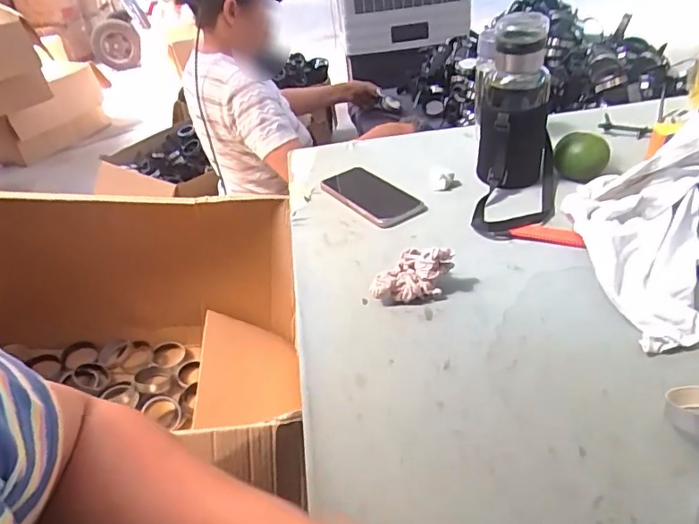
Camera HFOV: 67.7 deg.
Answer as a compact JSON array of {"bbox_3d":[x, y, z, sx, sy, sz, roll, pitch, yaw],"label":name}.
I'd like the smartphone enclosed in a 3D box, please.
[{"bbox_3d":[0.032,-0.100,0.791,0.080,0.014,0.176,-27,40,-24],"label":"smartphone"}]

